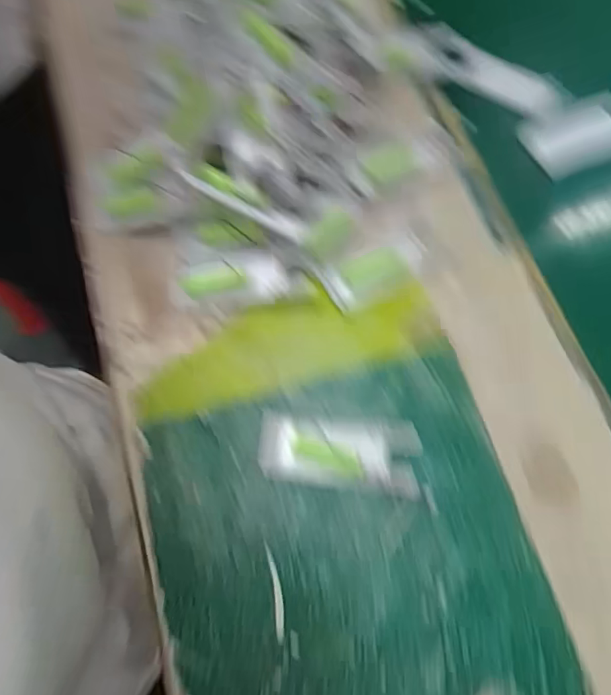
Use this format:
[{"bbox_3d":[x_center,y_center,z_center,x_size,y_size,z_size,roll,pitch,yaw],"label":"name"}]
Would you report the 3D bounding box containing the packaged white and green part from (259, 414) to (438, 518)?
[{"bbox_3d":[0.028,0.076,0.370,0.118,0.005,0.052,3,68,3],"label":"packaged white and green part"}]

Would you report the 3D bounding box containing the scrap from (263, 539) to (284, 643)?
[{"bbox_3d":[-0.019,0.158,0.343,0.007,0.004,0.060,-9,67,-4],"label":"scrap"}]

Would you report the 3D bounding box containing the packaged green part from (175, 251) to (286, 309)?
[{"bbox_3d":[-0.059,-0.053,0.411,0.087,0.008,0.042,-2,85,5],"label":"packaged green part"}]

